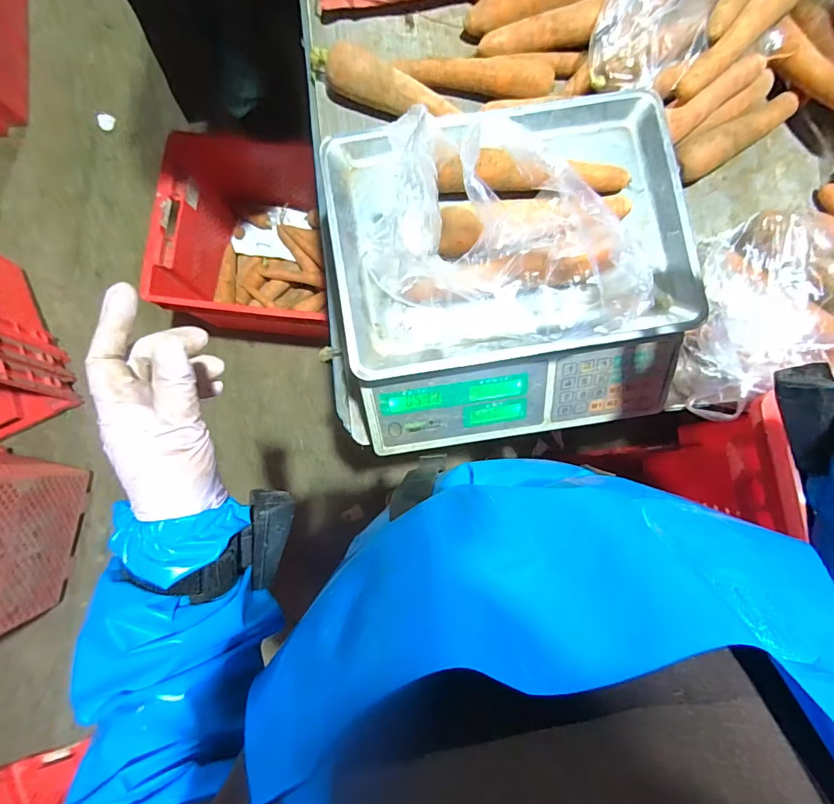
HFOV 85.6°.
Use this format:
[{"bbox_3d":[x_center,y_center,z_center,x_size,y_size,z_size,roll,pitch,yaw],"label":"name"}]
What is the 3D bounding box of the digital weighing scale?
[{"bbox_3d":[0.096,-0.127,0.476,0.337,0.108,0.319,-9,84,0],"label":"digital weighing scale"}]

